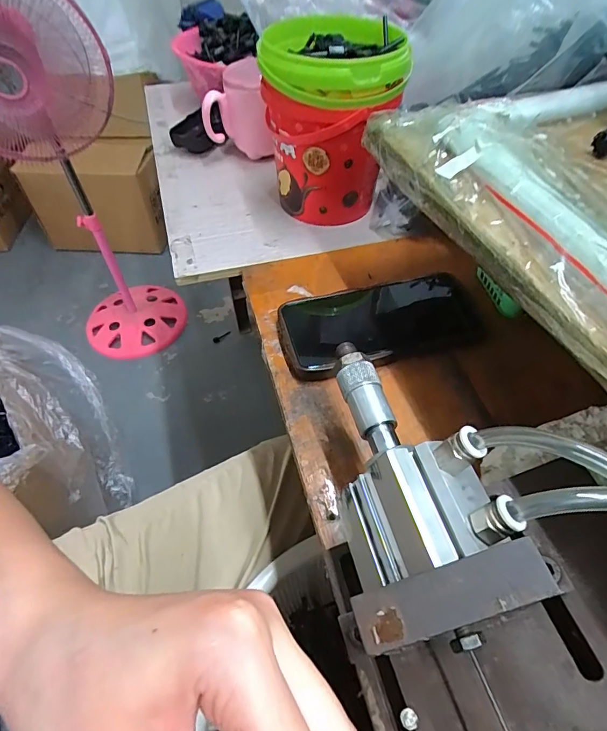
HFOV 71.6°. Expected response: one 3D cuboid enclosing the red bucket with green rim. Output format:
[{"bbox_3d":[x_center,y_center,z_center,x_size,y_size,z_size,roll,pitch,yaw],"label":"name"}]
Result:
[{"bbox_3d":[0.024,-0.242,0.422,0.122,0.164,0.124,0,53,0],"label":"red bucket with green rim"}]

